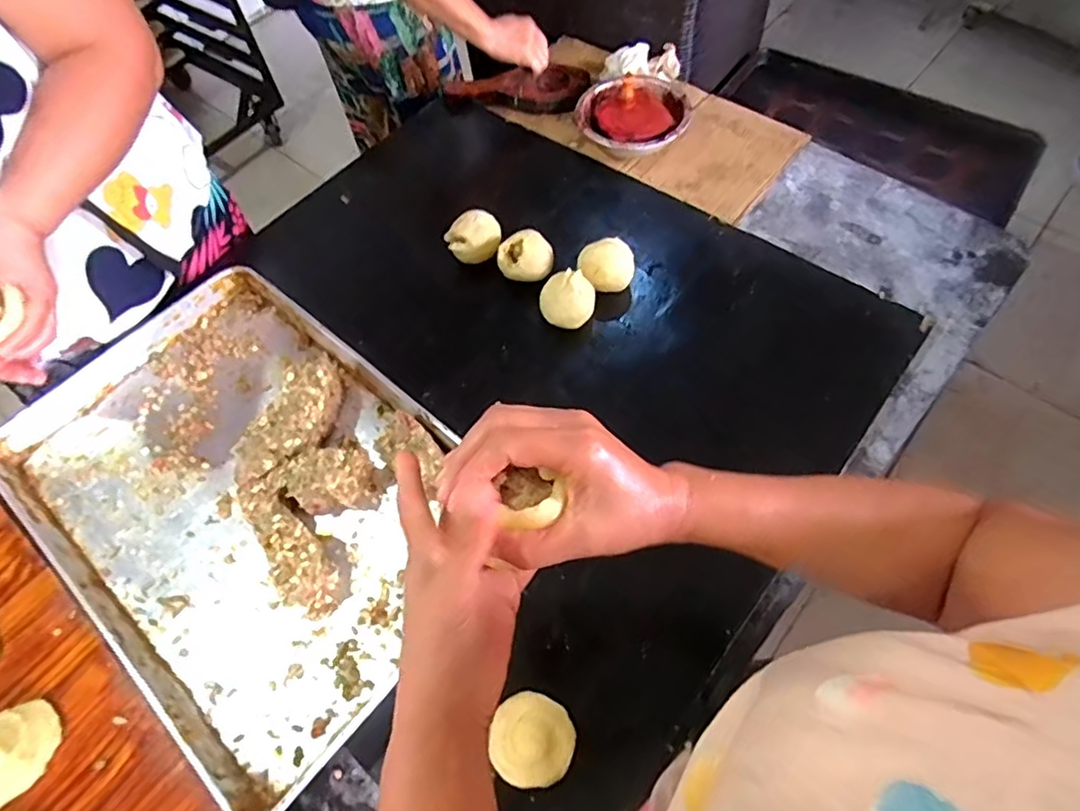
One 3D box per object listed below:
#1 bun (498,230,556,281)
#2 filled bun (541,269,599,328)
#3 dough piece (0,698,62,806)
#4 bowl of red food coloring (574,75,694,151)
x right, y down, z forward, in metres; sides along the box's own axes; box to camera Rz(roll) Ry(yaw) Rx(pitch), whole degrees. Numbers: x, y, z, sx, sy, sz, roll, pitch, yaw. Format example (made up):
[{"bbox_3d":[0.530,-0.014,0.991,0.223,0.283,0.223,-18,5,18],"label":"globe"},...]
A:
[{"bbox_3d":[-0.024,-0.208,0.848,0.082,0.060,0.060,-3,61,2],"label":"bun"},{"bbox_3d":[0.037,-0.142,0.809,0.077,0.055,0.064,2,61,5],"label":"filled bun"},{"bbox_3d":[-0.520,0.334,0.572,0.091,0.033,0.081,-23,62,-9],"label":"dough piece"},{"bbox_3d":[0.158,-0.483,1.004,0.183,0.056,0.168,-2,61,3],"label":"bowl of red food coloring"}]

